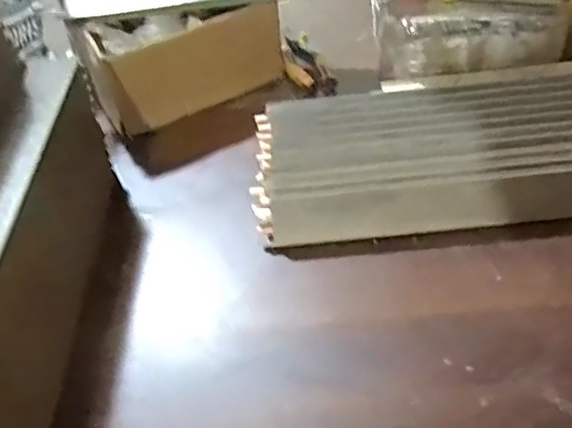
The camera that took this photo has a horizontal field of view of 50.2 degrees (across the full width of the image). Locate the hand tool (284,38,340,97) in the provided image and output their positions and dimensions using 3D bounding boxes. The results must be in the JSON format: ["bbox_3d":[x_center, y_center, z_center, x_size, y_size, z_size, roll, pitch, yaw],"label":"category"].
[{"bbox_3d":[0.026,-0.212,0.885,0.043,0.020,0.127,-26,53,-19],"label":"hand tool"}]

